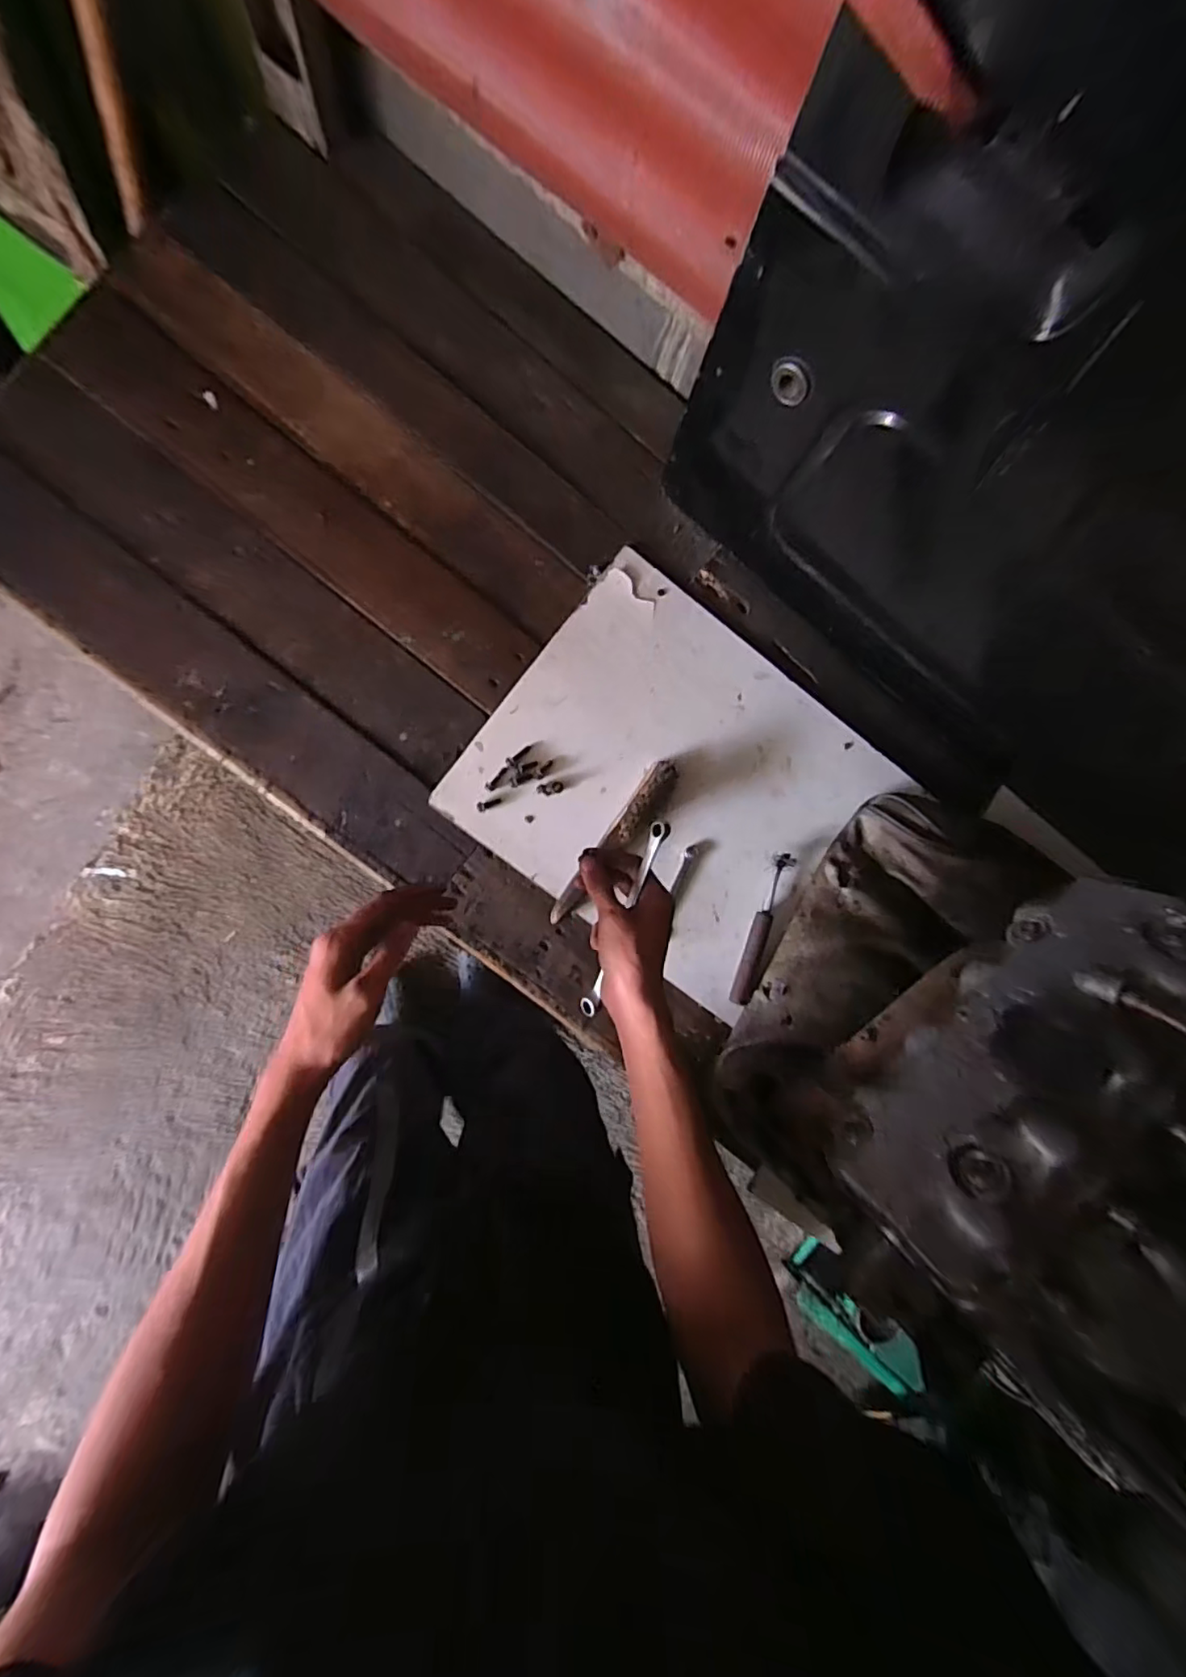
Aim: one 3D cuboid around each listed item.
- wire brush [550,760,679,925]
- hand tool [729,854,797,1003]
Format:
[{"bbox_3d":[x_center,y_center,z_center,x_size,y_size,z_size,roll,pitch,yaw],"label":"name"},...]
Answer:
[{"bbox_3d":[0.021,0.003,0.642,0.025,0.022,0.208,37,89,-5],"label":"wire brush"},{"bbox_3d":[0.189,0.101,0.676,0.023,0.023,0.174,21,86,-6],"label":"hand tool"}]

